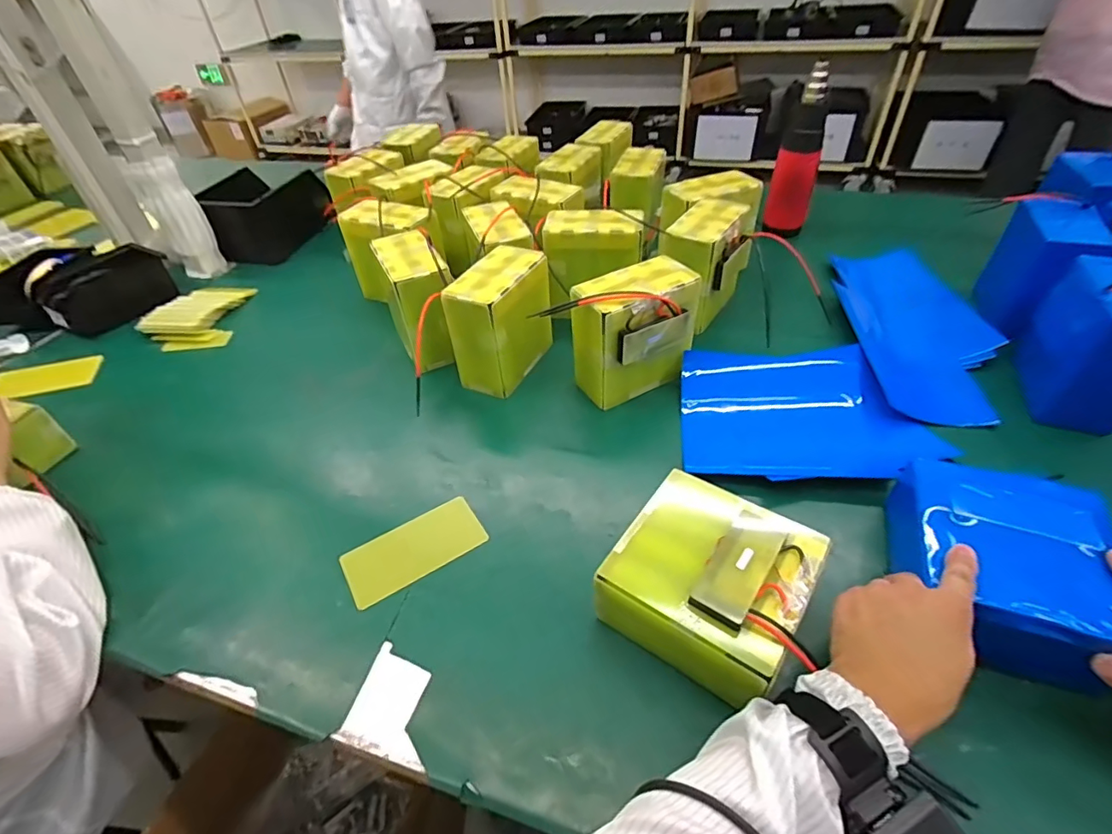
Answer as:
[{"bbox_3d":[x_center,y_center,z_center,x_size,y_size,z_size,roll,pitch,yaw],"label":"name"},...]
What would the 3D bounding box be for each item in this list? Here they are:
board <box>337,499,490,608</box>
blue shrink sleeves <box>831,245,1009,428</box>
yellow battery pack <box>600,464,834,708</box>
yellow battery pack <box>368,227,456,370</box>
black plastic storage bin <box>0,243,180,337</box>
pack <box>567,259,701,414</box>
[{"bbox_3d":[-0.145,0.135,0.533,0.137,0.007,0.070,-25,47,-20],"label":"board"},{"bbox_3d":[0.502,-0.136,0.723,0.181,0.040,0.387,5,45,11],"label":"blue shrink sleeves"},{"bbox_3d":[0.129,0.139,0.433,0.151,0.084,0.150,24,51,27],"label":"yellow battery pack"},{"bbox_3d":[-0.191,-0.166,0.739,0.077,0.143,0.149,-19,45,-15],"label":"yellow battery pack"},{"bbox_3d":[-0.808,-0.219,0.885,0.256,0.085,0.198,13,46,18],"label":"black plastic storage bin"},{"bbox_3d":[0.098,-0.104,0.651,0.147,0.142,0.087,-27,48,-21],"label":"pack"}]

